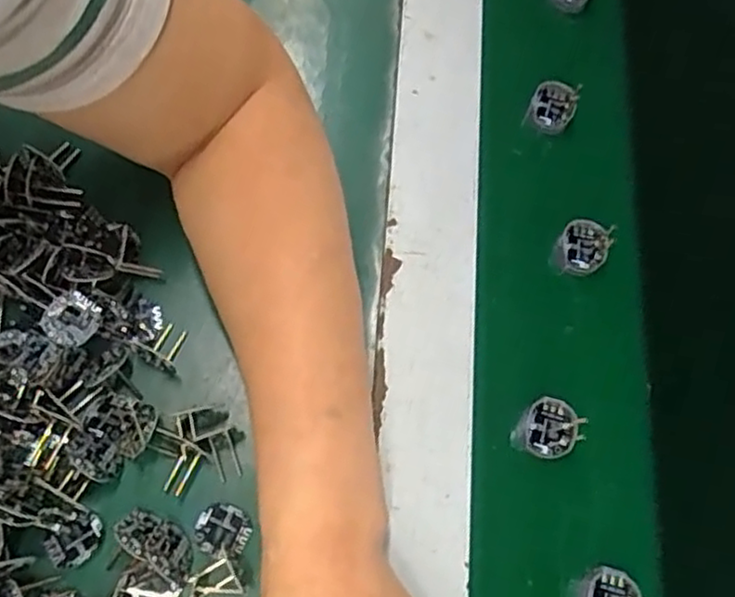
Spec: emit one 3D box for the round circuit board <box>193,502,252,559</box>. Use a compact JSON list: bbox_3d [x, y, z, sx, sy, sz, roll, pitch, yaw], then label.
[{"bbox_3d":[-0.065,0.103,0.311,0.024,0.004,0.022,2,71,-5],"label":"round circuit board"}]

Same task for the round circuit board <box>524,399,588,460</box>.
[{"bbox_3d":[0.091,0.065,0.346,0.030,0.008,0.026,-36,78,-16],"label":"round circuit board"}]

